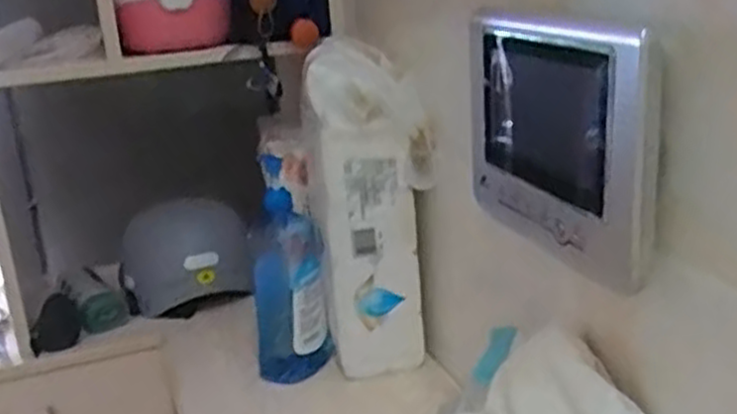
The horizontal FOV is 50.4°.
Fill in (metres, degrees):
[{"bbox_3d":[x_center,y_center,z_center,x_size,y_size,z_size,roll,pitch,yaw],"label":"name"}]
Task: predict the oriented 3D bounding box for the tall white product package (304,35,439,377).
[{"bbox_3d":[0.003,0.003,0.950,0.140,0.392,0.083,-7,17,-7],"label":"tall white product package"}]

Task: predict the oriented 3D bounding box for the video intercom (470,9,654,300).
[{"bbox_3d":[0.141,-0.051,0.599,0.035,0.176,0.218,-9,18,-14],"label":"video intercom"}]

